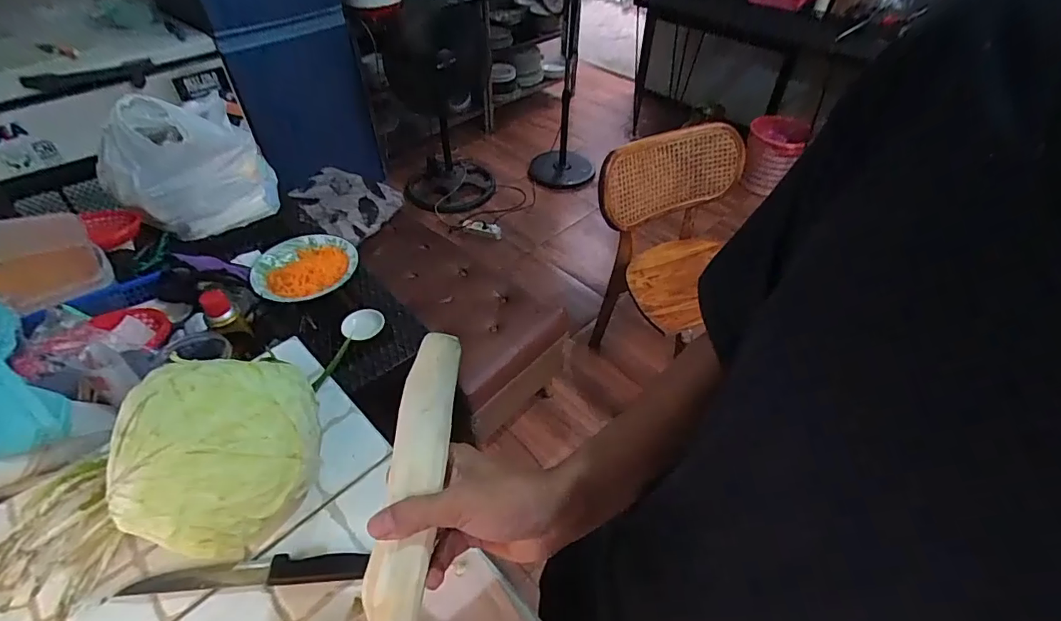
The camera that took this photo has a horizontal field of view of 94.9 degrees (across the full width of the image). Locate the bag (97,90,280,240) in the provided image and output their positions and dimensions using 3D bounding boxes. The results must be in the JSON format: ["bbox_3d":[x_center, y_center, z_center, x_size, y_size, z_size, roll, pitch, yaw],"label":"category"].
[{"bbox_3d":[-0.723,-0.314,1.032,0.127,0.284,0.277,26,50,24],"label":"bag"}]

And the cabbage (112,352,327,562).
[{"bbox_3d":[-0.295,0.149,0.481,0.157,0.147,0.148,-11,46,-12],"label":"cabbage"}]

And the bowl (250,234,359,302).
[{"bbox_3d":[-0.468,-0.089,1.010,0.193,0.031,0.179,0,45,0],"label":"bowl"}]

